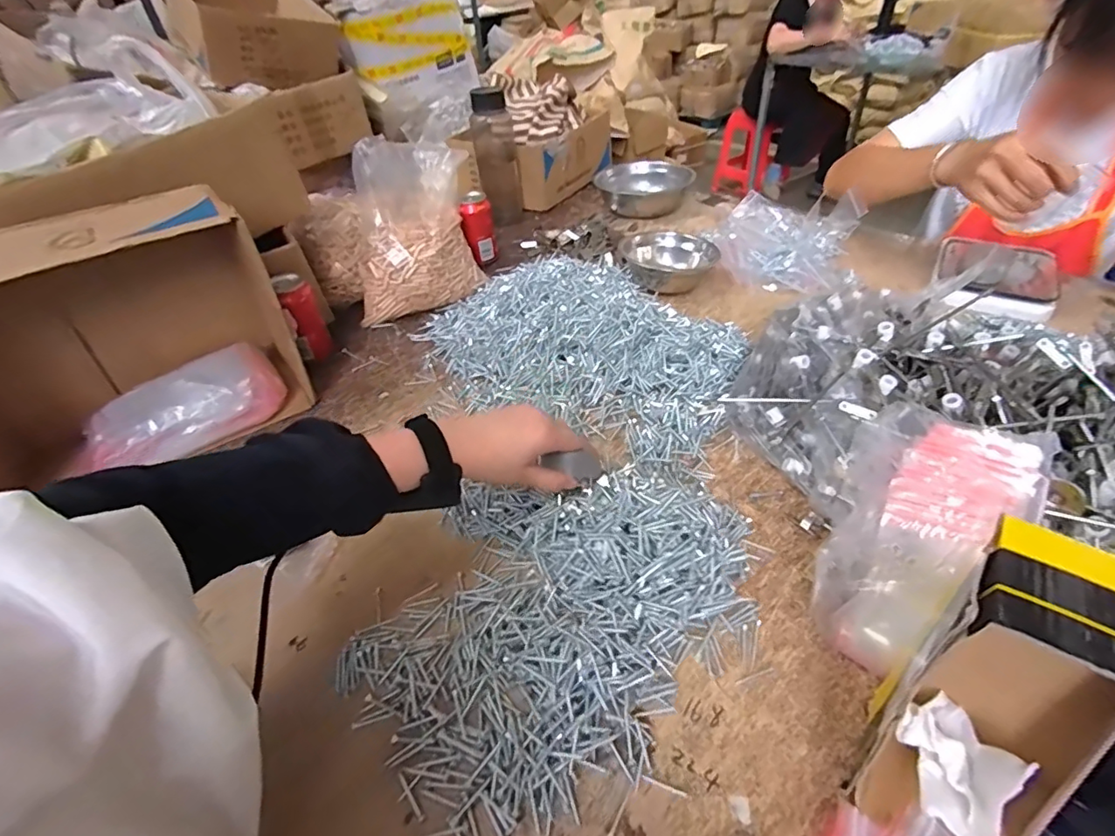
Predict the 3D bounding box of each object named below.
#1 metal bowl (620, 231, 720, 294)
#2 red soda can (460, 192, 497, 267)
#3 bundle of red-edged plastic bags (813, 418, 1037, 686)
[{"bbox_3d":[0.181,-0.256,0.846,0.131,0.050,0.131,-3,42,3],"label":"metal bowl"},{"bbox_3d":[-0.138,-0.335,0.926,0.050,0.106,0.058,-7,42,-2],"label":"red soda can"},{"bbox_3d":[0.274,0.089,0.400,0.092,0.045,0.210,37,89,37],"label":"bundle of red-edged plastic bags"}]

